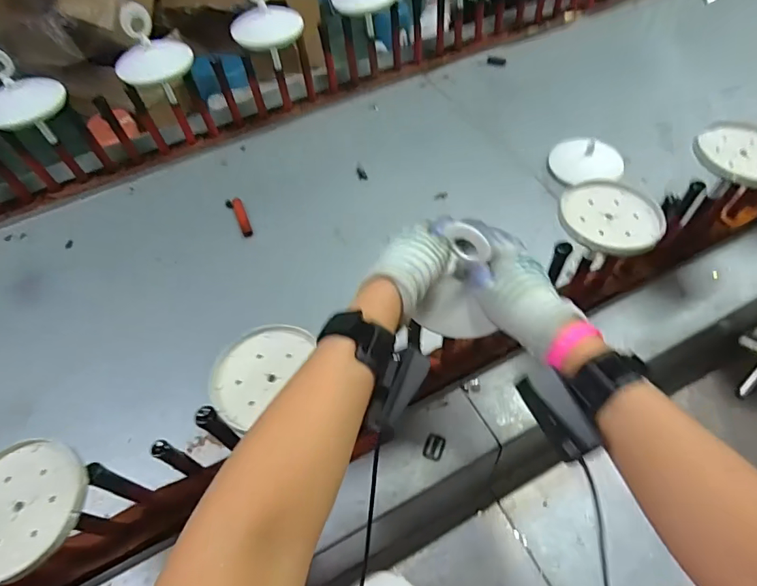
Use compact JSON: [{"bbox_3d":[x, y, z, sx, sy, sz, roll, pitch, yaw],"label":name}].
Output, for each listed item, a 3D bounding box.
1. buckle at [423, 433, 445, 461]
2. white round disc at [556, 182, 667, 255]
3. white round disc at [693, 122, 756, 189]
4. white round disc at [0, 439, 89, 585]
[{"bbox_3d":[0.070,0.193,0.590,0.024,0.004,0.031,15,59,14],"label":"buckle"},{"bbox_3d":[0.268,-0.090,0.542,0.111,0.008,0.106,-2,56,3],"label":"white round disc"},{"bbox_3d":[0.458,-0.175,0.582,0.125,0.015,0.112,-37,61,-19],"label":"white round disc"},{"bbox_3d":[-0.306,0.182,0.399,0.109,0.013,0.109,-2,56,3],"label":"white round disc"}]

